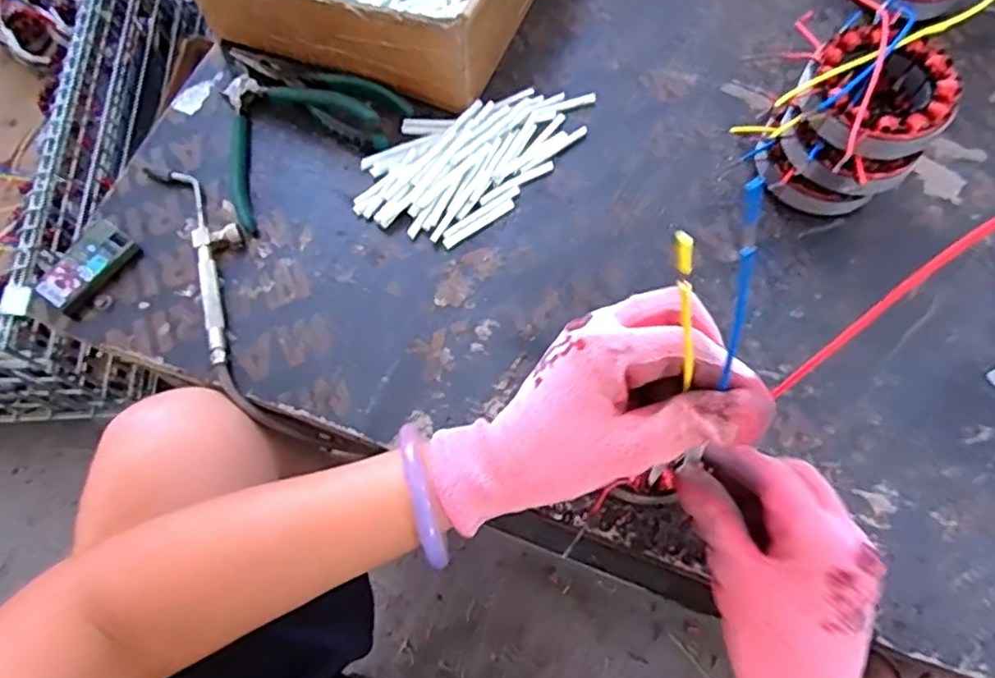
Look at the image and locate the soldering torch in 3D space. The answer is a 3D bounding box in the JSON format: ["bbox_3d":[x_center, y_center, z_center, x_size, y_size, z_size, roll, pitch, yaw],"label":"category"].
[{"bbox_3d":[-0.204,-0.064,0.462,0.048,0.014,0.173,-25,69,-7],"label":"soldering torch"}]

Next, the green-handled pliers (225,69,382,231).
[{"bbox_3d":[-0.167,-0.162,0.483,0.128,0.035,0.124,-38,71,-12],"label":"green-handled pliers"}]

